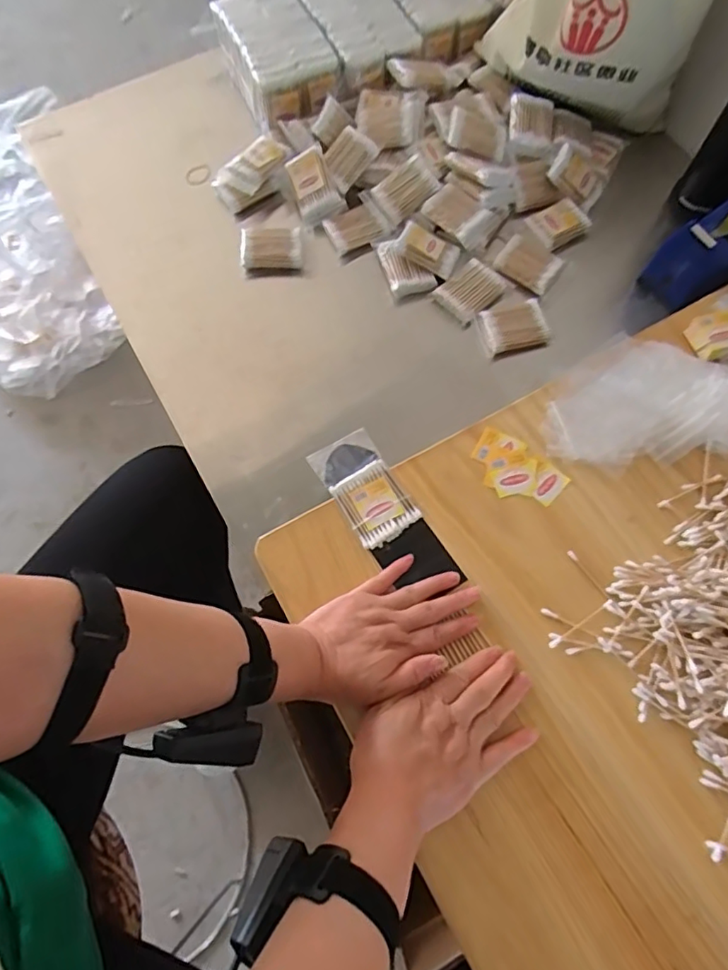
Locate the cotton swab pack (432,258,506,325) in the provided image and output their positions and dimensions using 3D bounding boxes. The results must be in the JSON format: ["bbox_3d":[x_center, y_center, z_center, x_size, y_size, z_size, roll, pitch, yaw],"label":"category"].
[{"bbox_3d":[0.130,-0.239,0.686,0.079,0.017,0.055,-40,73,-14],"label":"cotton swab pack"}]

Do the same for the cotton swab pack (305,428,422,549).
[{"bbox_3d":[0.001,0.001,0.548,0.065,0.012,0.116,-31,71,-11],"label":"cotton swab pack"}]

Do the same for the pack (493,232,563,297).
[{"bbox_3d":[0.204,-0.275,0.695,0.072,0.018,0.052,35,73,13],"label":"pack"}]

